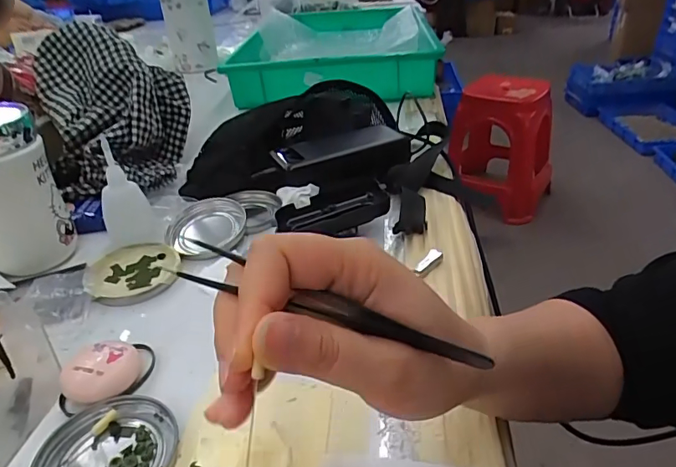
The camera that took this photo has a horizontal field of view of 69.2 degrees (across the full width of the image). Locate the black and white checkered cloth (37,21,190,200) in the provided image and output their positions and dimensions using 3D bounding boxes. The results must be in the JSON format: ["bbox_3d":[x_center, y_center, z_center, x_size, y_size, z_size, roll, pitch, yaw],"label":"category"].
[{"bbox_3d":[-0.263,-0.151,0.586,0.160,0.153,0.169,-17,36,-21],"label":"black and white checkered cloth"}]

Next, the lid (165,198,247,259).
[{"bbox_3d":[-0.125,-0.009,0.483,0.079,0.017,0.066,-22,38,-27],"label":"lid"}]

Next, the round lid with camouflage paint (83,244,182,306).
[{"bbox_3d":[-0.182,0.036,0.439,0.078,0.012,0.078,-12,34,-14],"label":"round lid with camouflage paint"}]

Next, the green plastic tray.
[{"bbox_3d":[-0.002,-0.370,1.009,0.349,0.112,0.558,-1,32,4],"label":"green plastic tray"}]

